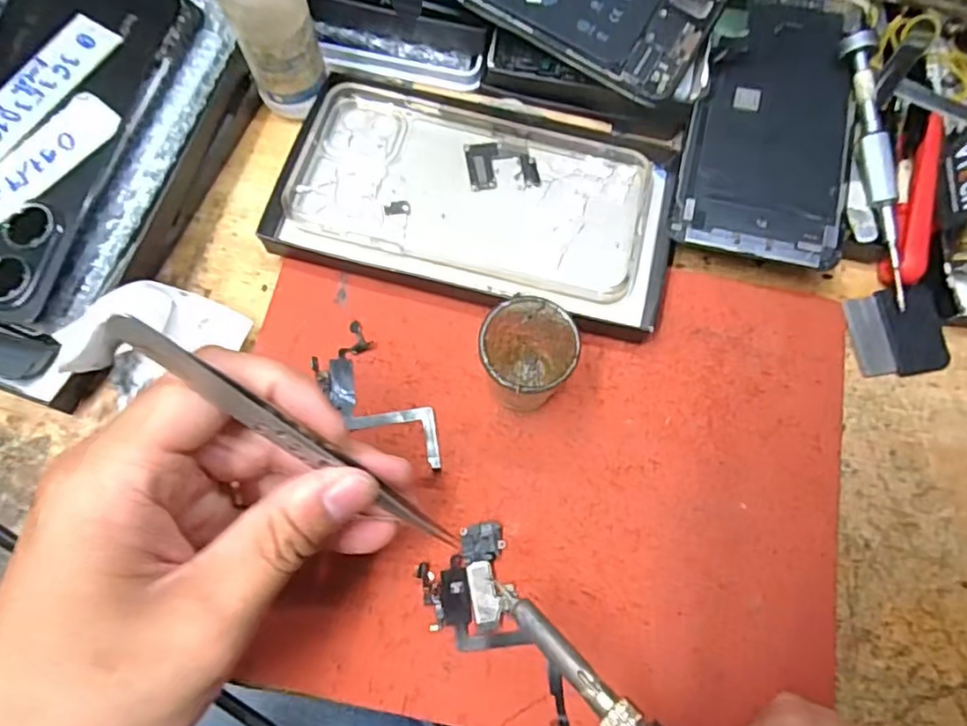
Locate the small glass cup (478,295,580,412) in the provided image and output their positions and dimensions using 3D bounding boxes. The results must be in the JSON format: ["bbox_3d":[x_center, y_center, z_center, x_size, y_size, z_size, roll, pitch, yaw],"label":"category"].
[{"bbox_3d":[0.018,-0.003,0.252,0.034,0.048,0.032,0,75,-1],"label":"small glass cup"}]

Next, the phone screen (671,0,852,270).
[{"bbox_3d":[0.134,-0.111,0.292,0.069,0.004,0.141,13,73,8],"label":"phone screen"}]

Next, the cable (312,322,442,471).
[{"bbox_3d":[-0.043,0.018,0.268,0.030,0.004,0.071,-39,79,-11],"label":"cable"}]

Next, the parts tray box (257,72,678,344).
[{"bbox_3d":[0.000,-0.078,0.293,0.175,0.014,0.099,14,75,2],"label":"parts tray box"}]

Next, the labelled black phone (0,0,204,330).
[{"bbox_3d":[-0.185,-0.097,0.260,0.075,0.013,0.160,16,75,3],"label":"labelled black phone"}]

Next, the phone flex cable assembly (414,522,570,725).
[{"bbox_3d":[0.003,0.104,0.241,0.037,0.006,0.080,-22,77,-7],"label":"phone flex cable assembly"}]

